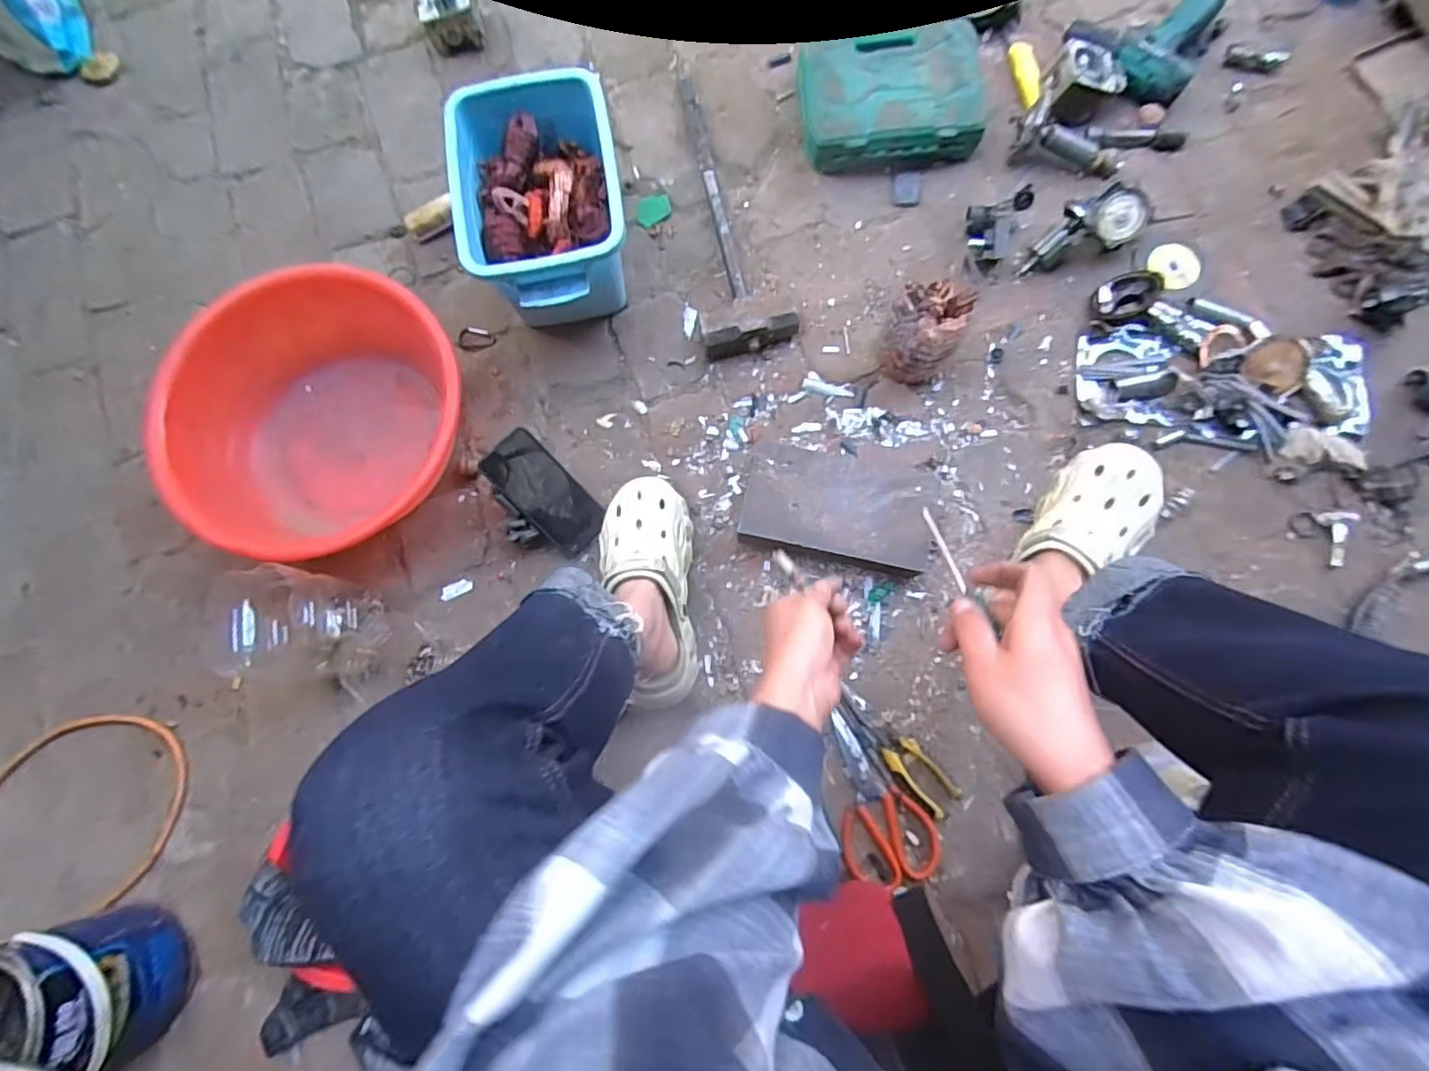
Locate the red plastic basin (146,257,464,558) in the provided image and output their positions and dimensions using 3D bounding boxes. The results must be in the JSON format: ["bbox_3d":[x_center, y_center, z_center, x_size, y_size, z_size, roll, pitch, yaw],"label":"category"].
[{"bbox_3d":[-0.476,-0.152,0.765,0.310,0.157,0.341,0,80,1],"label":"red plastic basin"}]

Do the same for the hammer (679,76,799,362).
[{"bbox_3d":[0.025,-0.460,0.851,0.127,0.056,0.436,-7,80,0],"label":"hammer"}]

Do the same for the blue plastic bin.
[{"bbox_3d":[-0.214,-0.419,0.802,0.194,0.158,0.284,-10,80,-1],"label":"blue plastic bin"}]

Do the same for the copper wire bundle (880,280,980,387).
[{"bbox_3d":[0.259,-0.250,0.754,0.087,0.129,0.085,0,80,1],"label":"copper wire bundle"}]

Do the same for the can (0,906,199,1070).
[{"bbox_3d":[-0.690,0.501,0.647,0.209,0.159,0.168,-35,81,-5],"label":"can"}]

